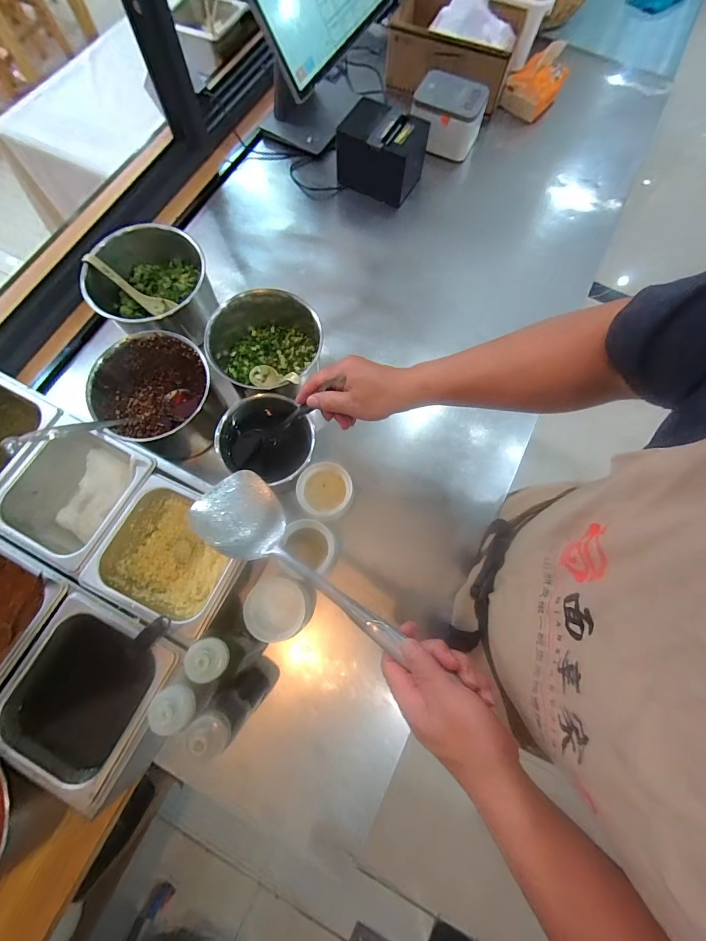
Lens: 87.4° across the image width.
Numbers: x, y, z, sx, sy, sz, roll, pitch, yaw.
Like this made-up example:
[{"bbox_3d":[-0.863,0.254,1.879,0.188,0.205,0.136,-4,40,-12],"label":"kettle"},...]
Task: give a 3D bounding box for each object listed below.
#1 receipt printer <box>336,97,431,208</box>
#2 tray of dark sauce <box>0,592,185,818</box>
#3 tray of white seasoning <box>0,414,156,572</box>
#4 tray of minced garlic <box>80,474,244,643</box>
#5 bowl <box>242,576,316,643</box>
[{"bbox_3d":[0.061,-0.662,0.771,0.150,0.104,0.129,31,73,9],"label":"receipt printer"},{"bbox_3d":[-0.311,0.268,0.464,0.165,0.103,0.172,26,73,7],"label":"tray of dark sauce"},{"bbox_3d":[-0.380,0.040,0.538,0.160,0.103,0.172,28,73,8],"label":"tray of white seasoning"},{"bbox_3d":[-0.231,0.114,0.503,0.171,0.089,0.159,24,72,7],"label":"tray of minced garlic"},{"bbox_3d":[-0.103,0.196,0.528,0.092,0.070,0.080,13,71,3],"label":"bowl"}]

